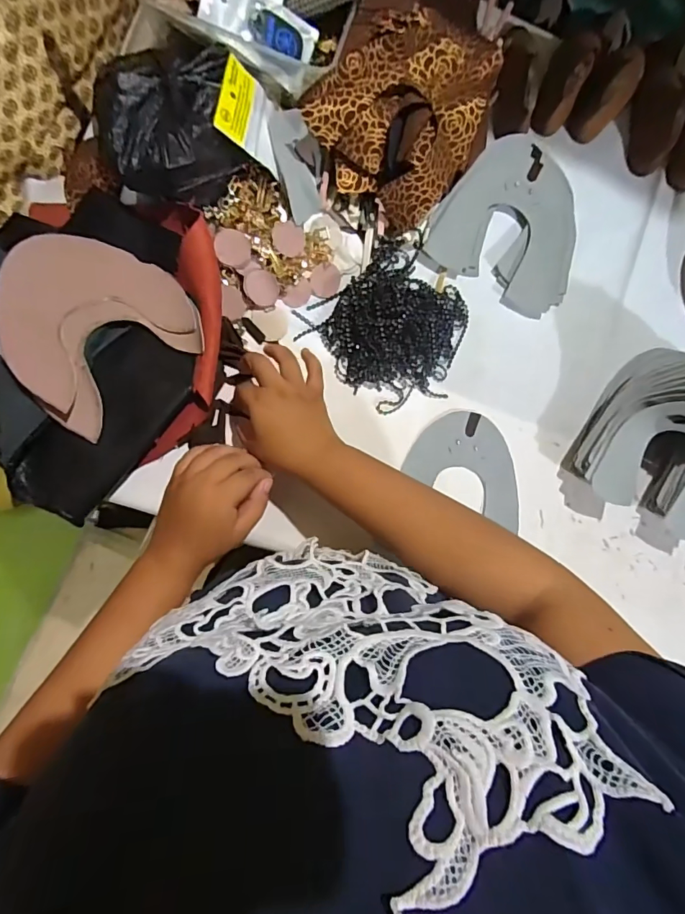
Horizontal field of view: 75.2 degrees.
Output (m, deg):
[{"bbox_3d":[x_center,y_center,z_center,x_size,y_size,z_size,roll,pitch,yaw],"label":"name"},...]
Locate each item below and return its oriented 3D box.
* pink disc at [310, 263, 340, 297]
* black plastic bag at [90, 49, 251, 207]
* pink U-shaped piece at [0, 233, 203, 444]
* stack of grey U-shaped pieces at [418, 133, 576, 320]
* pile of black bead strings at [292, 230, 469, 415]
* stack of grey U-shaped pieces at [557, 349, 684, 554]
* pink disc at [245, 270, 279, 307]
[{"bbox_3d":[-0.018,-0.188,0.473,0.032,0.004,0.033,-8,111,-21],"label":"pink disc"},{"bbox_3d":[-0.156,-0.305,0.416,0.140,0.075,0.115,-42,94,-9],"label":"black plastic bag"},{"bbox_3d":[-0.231,-0.130,0.410,0.158,0.042,0.169,-42,94,-9],"label":"pink U-shaped piece"},{"bbox_3d":[0.199,-0.276,0.504,0.167,0.021,0.191,24,83,-7],"label":"stack of grey U-shaped pieces"},{"bbox_3d":[0.062,-0.142,0.471,0.148,0.030,0.163,43,81,-4],"label":"pile of black bead strings"},{"bbox_3d":[0.353,-0.012,0.465,0.164,0.116,0.186,22,83,-7],"label":"stack of grey U-shaped pieces"},{"bbox_3d":[-0.082,-0.171,0.452,0.034,0.004,0.034,-4,102,-18],"label":"pink disc"}]

